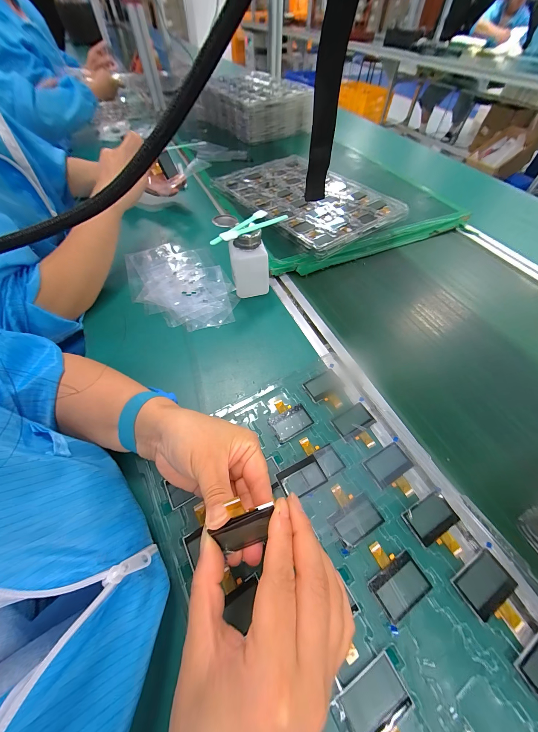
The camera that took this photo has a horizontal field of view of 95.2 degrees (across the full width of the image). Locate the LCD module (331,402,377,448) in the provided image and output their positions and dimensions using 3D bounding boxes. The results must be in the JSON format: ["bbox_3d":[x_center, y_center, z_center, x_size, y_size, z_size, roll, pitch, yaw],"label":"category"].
[{"bbox_3d":[0.103,0.071,0.282,0.046,0.004,0.046,-26,61,-17],"label":"LCD module"}]

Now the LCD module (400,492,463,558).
[{"bbox_3d":[0.159,0.150,0.230,0.046,0.004,0.045,-21,60,-14],"label":"LCD module"}]

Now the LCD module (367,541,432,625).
[{"bbox_3d":[0.107,0.181,0.212,0.046,0.004,0.048,-26,61,-17],"label":"LCD module"}]

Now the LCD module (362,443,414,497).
[{"bbox_3d":[0.130,0.111,0.257,0.046,0.004,0.046,-23,60,-15],"label":"LCD module"}]

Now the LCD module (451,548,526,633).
[{"bbox_3d":[0.188,0.190,0.204,0.045,0.004,0.046,-26,61,-17],"label":"LCD module"}]

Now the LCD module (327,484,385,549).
[{"bbox_3d":[0.079,0.139,0.237,0.045,0.004,0.047,-26,61,-17],"label":"LCD module"}]

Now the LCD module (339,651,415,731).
[{"bbox_3d":[0.081,0.246,0.172,0.045,0.004,0.046,-25,60,-16],"label":"LCD module"}]

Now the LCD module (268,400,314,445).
[{"bbox_3d":[0.022,0.061,0.290,0.046,0.004,0.045,-26,61,-17],"label":"LCD module"}]

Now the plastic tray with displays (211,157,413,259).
[{"bbox_3d":[0.086,-0.382,0.553,0.271,0.018,0.365,-34,65,-20],"label":"plastic tray with displays"}]

